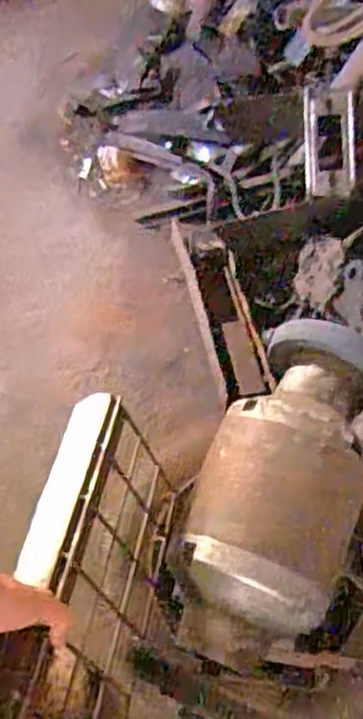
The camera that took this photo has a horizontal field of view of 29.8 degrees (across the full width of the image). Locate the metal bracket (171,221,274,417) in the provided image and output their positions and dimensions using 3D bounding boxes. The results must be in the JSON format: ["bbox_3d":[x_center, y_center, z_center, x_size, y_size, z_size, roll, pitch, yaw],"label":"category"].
[{"bbox_3d":[0.076,-0.112,1.342,0.096,0.042,0.402,-13,66,-6],"label":"metal bracket"}]

